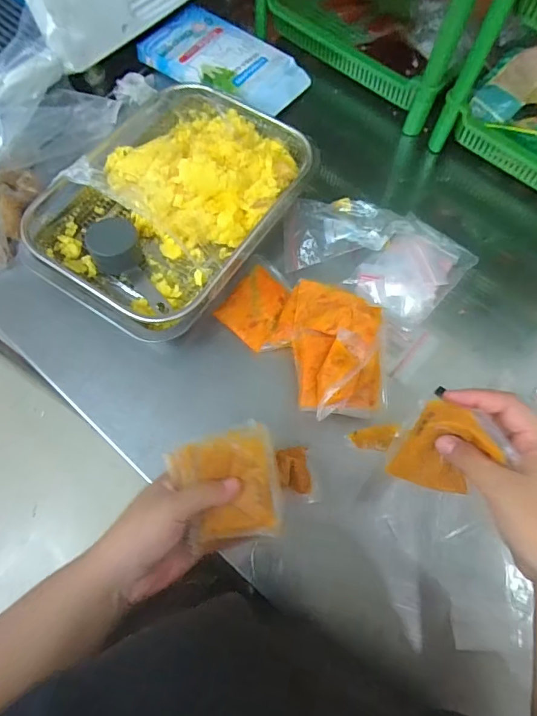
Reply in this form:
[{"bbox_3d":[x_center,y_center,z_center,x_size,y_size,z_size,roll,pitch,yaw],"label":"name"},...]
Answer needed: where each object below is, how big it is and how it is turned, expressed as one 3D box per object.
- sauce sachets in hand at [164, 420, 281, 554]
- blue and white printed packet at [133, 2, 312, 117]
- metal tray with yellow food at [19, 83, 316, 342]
[{"bbox_3d":[-0.033,0.095,0.351,0.078,0.023,0.082,-8,72,-2],"label":"sauce sachets in hand"},{"bbox_3d":[-0.062,-0.407,0.631,0.216,0.029,0.118,33,71,12],"label":"blue and white printed packet"},{"bbox_3d":[-0.104,-0.171,0.511,0.217,0.056,0.300,30,70,11],"label":"metal tray with yellow food"}]

